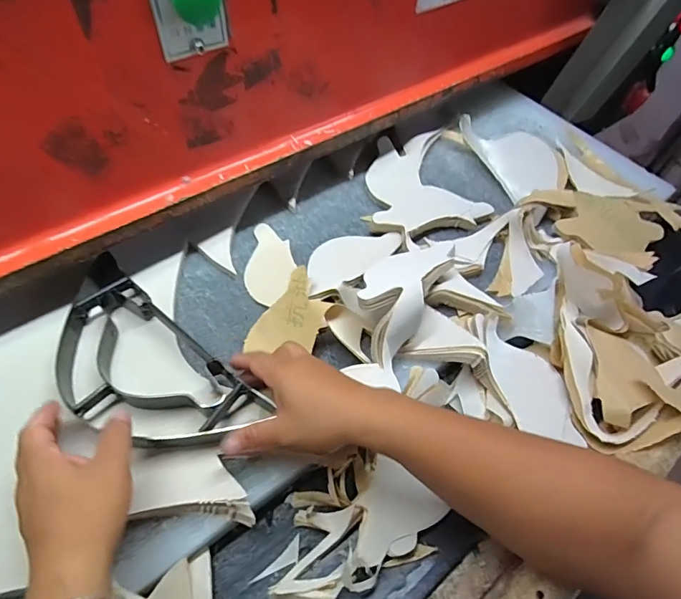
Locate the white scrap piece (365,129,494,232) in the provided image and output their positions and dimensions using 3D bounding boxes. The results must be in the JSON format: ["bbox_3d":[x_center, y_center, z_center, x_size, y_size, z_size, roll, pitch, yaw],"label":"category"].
[{"bbox_3d":[0.110,-0.166,0.613,0.155,0.026,0.180,-7,56,-8],"label":"white scrap piece"}]

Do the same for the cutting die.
[{"bbox_3d":[-0.183,0.073,0.414,0.210,0.038,0.116,34,61,19],"label":"cutting die"}]

